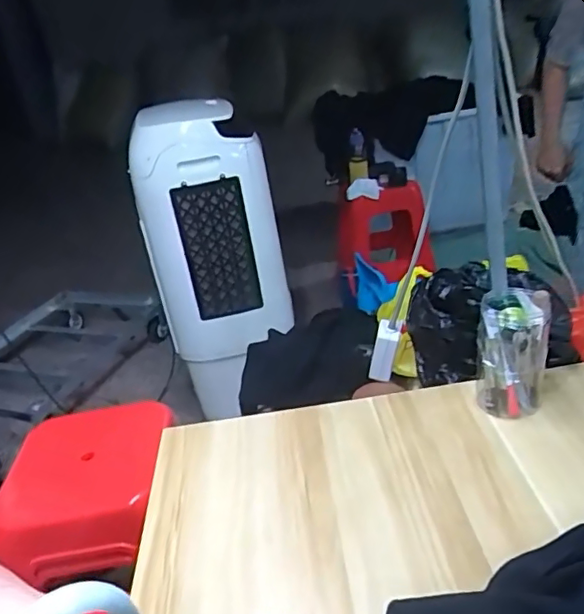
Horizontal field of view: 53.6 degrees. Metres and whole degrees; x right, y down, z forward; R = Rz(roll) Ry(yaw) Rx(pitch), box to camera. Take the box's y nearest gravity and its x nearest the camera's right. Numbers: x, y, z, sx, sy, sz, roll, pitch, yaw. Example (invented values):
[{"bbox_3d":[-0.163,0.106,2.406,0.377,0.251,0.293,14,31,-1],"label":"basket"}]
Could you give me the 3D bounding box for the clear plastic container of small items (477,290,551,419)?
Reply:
[{"bbox_3d":[0.284,0.067,0.753,0.081,0.165,0.074,5,29,21],"label":"clear plastic container of small items"}]

